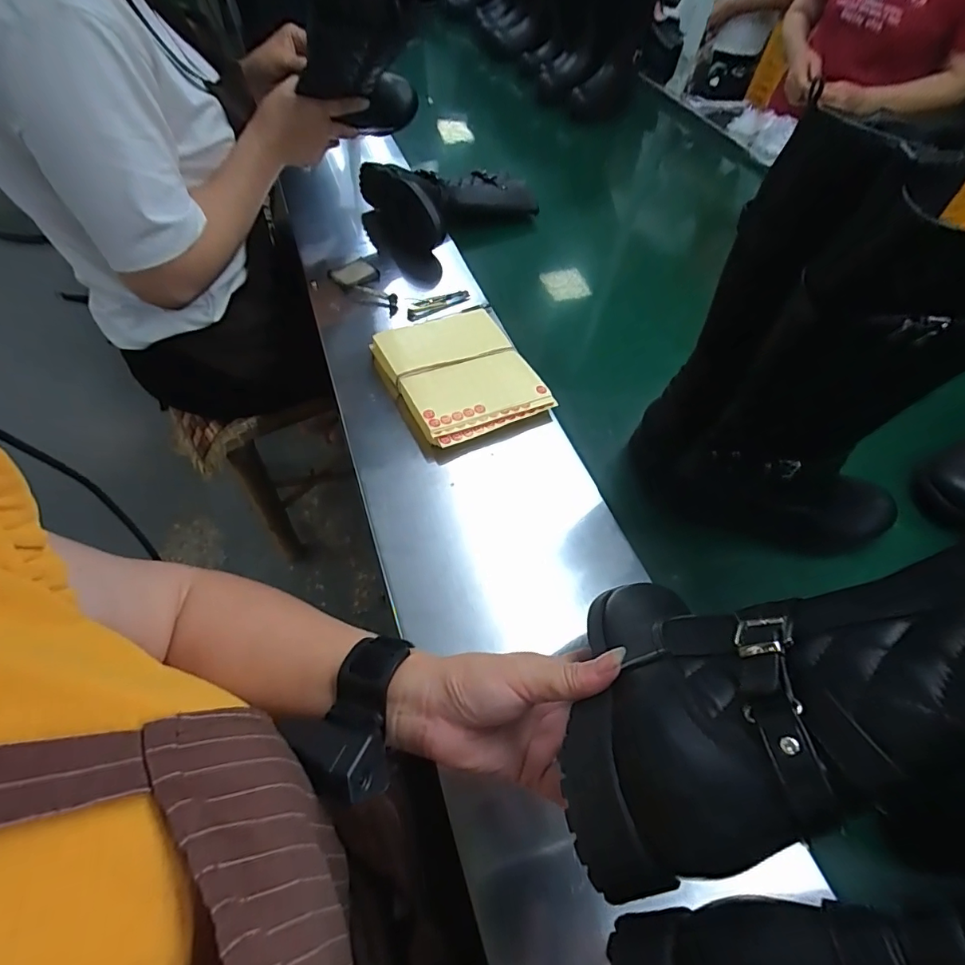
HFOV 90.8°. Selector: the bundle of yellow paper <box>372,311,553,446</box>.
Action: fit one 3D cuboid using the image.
[{"bbox_3d":[-0.029,-0.138,0.578,0.163,0.030,0.192,-24,60,-20],"label":"bundle of yellow paper"}]

